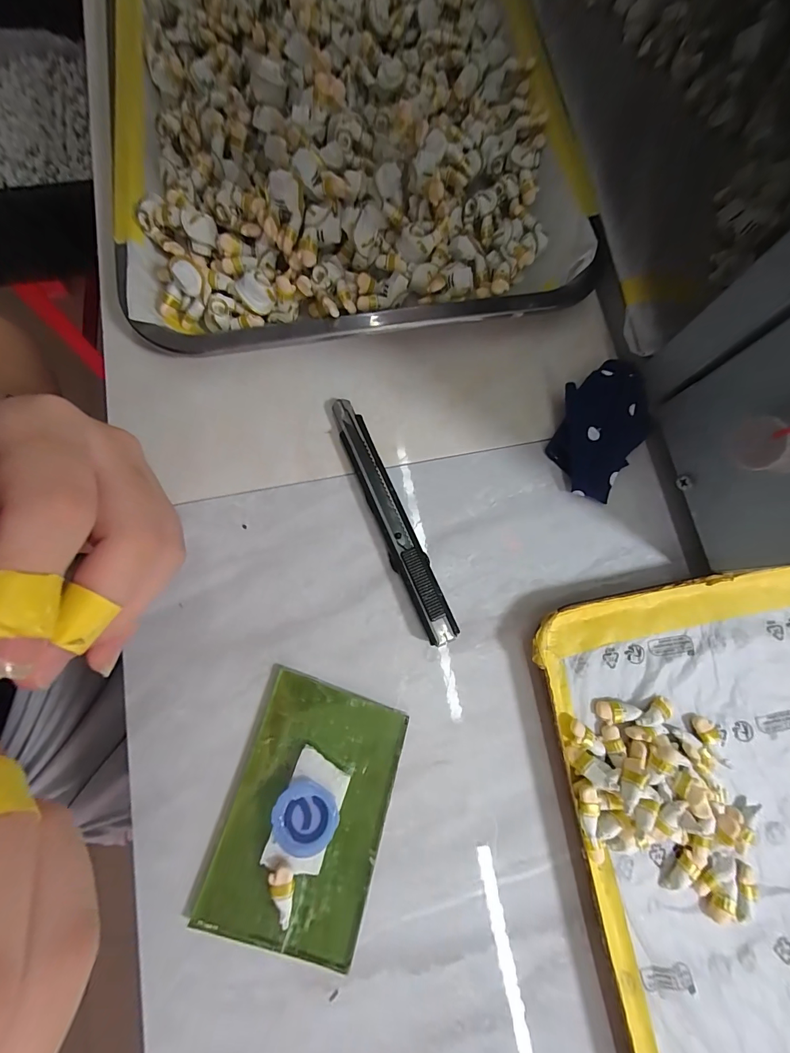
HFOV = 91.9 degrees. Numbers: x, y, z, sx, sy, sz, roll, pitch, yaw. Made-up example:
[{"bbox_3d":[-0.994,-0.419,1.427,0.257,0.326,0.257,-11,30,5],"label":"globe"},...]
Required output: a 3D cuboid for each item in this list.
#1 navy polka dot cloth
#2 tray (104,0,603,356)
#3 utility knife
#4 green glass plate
[{"bbox_3d":[0.108,-0.052,0.205,0.044,0.016,0.074,28,78,5],"label":"navy polka dot cloth"},{"bbox_3d":[-0.037,-0.255,0.222,0.255,0.033,0.307,-9,82,-2],"label":"tray"},{"bbox_3d":[-0.003,-0.005,0.196,0.018,0.011,0.133,-25,79,-7],"label":"utility knife"},{"bbox_3d":[-0.038,0.125,0.166,0.067,0.010,0.103,17,77,3],"label":"green glass plate"}]

